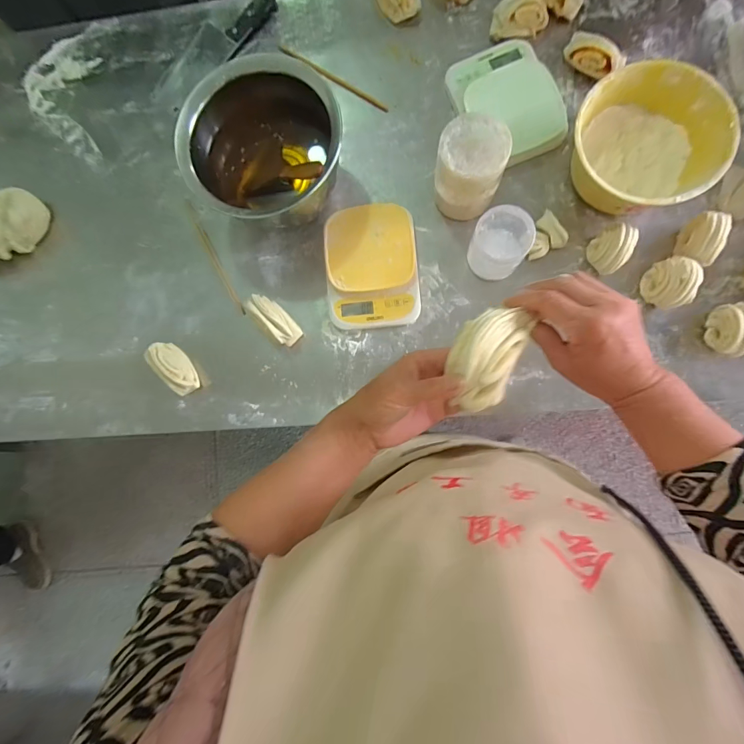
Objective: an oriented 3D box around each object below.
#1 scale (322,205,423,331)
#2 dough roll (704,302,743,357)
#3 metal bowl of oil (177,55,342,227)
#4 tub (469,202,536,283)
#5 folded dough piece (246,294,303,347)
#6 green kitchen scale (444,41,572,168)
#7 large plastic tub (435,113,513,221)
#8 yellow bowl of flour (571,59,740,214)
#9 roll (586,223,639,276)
[{"bbox_3d":[0.000,-0.170,0.627,0.145,0.034,0.192,-5,86,6],"label":"scale"},{"bbox_3d":[0.523,-0.060,0.558,0.053,0.053,0.073,15,89,7],"label":"dough roll"},{"bbox_3d":[-0.157,-0.330,0.602,0.226,0.130,0.210,0,87,7],"label":"metal bowl of oil"},{"bbox_3d":[0.192,-0.192,0.590,0.081,0.083,0.086,0,87,7],"label":"tub"},{"bbox_3d":[-0.160,-0.085,0.627,0.041,0.055,0.099,-44,83,3],"label":"folded dough piece"},{"bbox_3d":[0.209,-0.445,0.627,0.161,0.034,0.191,-20,85,5],"label":"green kitchen scale"},{"bbox_3d":[0.143,-0.299,0.579,0.098,0.123,0.103,0,86,5],"label":"large plastic tub"},{"bbox_3d":[0.391,-0.328,0.565,0.194,0.089,0.187,0,87,7],"label":"yellow bowl of flour"},{"bbox_3d":[0.361,-0.185,0.584,0.054,0.064,0.053,0,87,7],"label":"roll"}]

